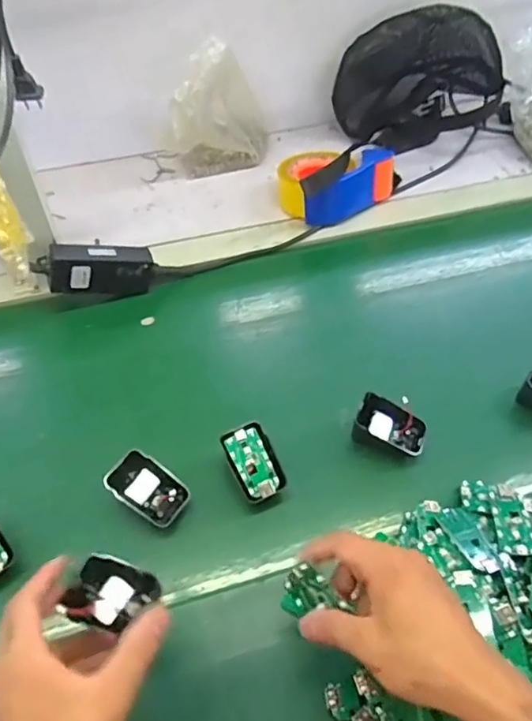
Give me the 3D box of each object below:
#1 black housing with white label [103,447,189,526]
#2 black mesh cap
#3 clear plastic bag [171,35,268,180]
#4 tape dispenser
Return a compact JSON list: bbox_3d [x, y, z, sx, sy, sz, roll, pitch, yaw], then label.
[{"bbox_3d":[-0.106,0.116,0.503,0.070,0.015,0.044,39,61,-1],"label":"black housing with white label"},{"bbox_3d":[0.222,-0.419,0.852,0.226,0.175,0.115,-7,48,-2],"label":"black mesh cap"},{"bbox_3d":[-0.067,-0.348,0.800,0.130,0.164,0.091,-2,48,3],"label":"clear plastic bag"},{"bbox_3d":[0.092,-0.254,0.776,0.161,0.077,0.108,-28,52,-20],"label":"tape dispenser"}]

